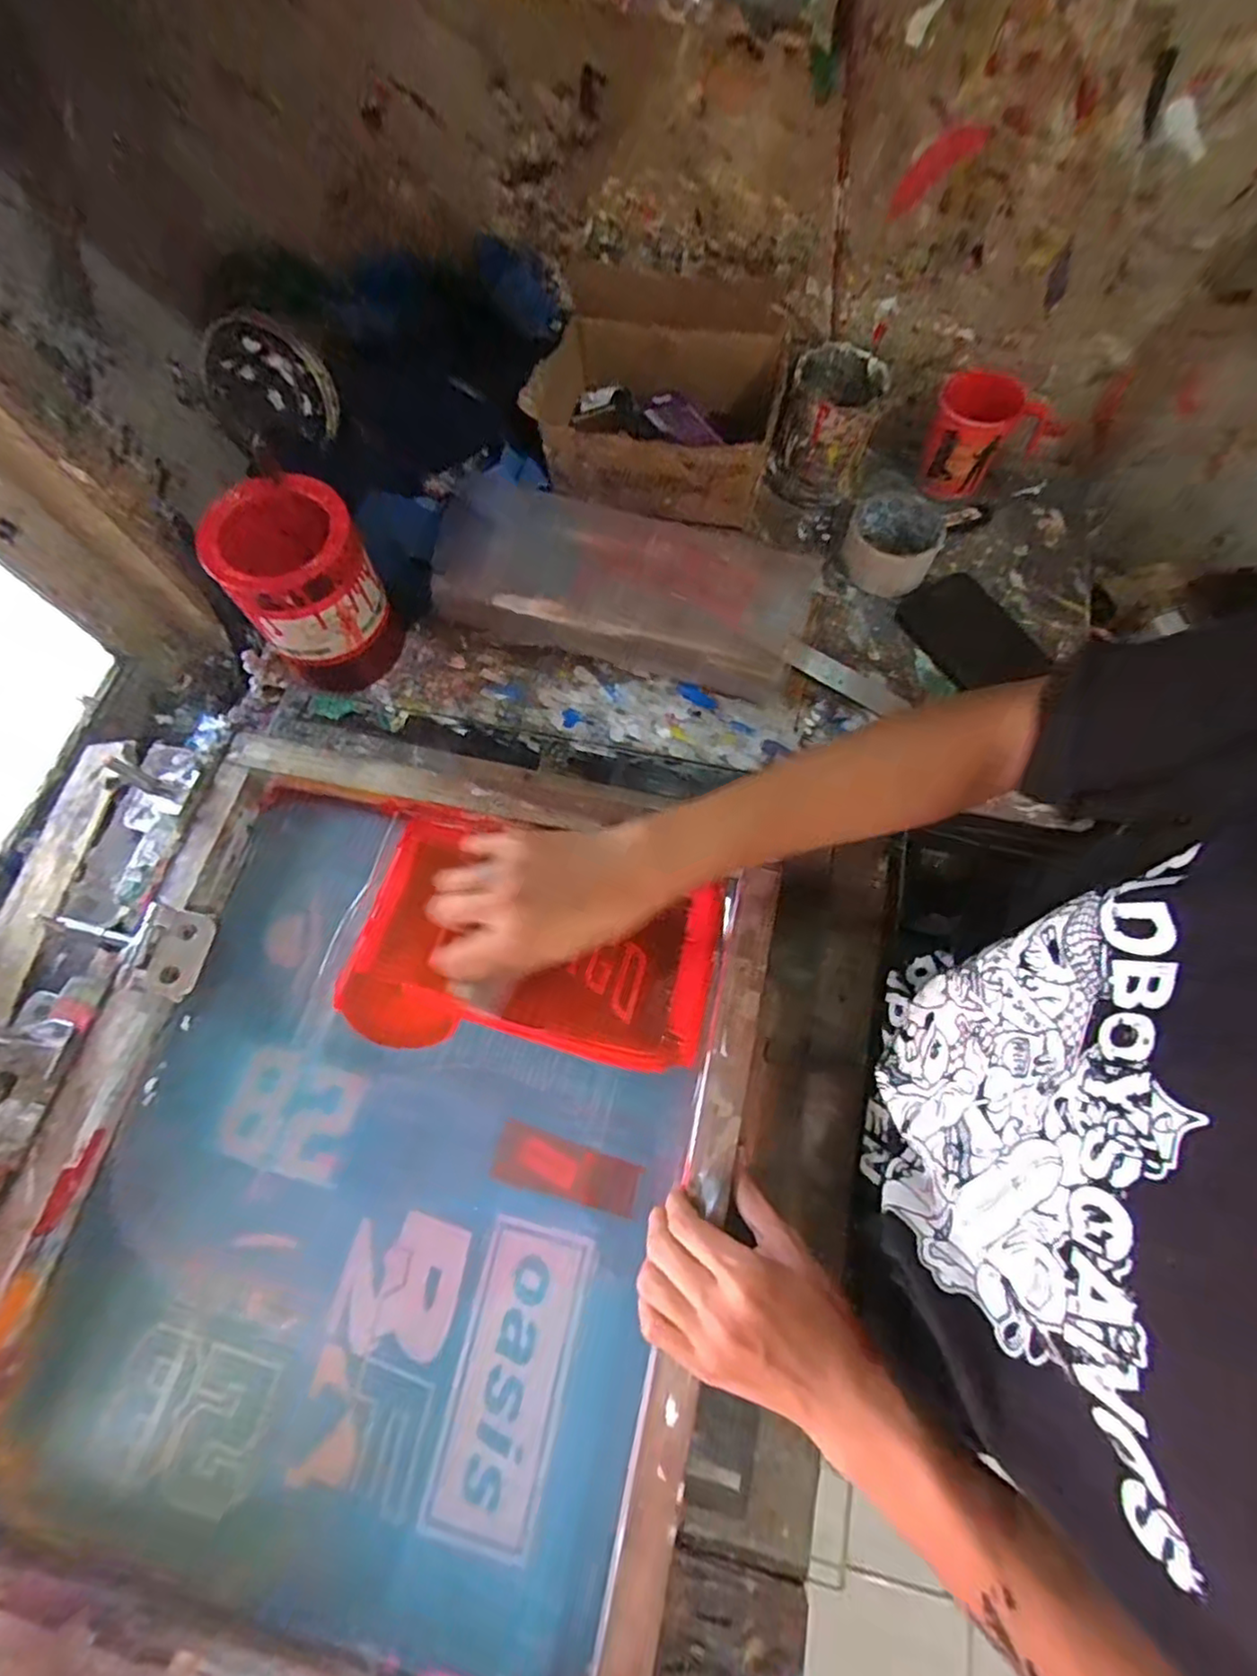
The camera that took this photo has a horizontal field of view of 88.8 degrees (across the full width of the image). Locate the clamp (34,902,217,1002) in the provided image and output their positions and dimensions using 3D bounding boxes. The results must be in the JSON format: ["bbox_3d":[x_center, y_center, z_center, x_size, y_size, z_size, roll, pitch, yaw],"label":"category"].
[{"bbox_3d":[-0.364,0.073,0.469,0.105,0.031,0.060,15,71,8],"label":"clamp"}]

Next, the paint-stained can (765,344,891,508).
[{"bbox_3d":[0.194,-0.402,0.631,0.085,0.105,0.085,-1,70,2],"label":"paint-stained can"}]

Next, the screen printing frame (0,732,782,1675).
[{"bbox_3d":[-0.162,0.210,0.435,0.440,0.052,0.540,12,71,7],"label":"screen printing frame"}]

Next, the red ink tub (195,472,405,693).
[{"bbox_3d":[-0.261,-0.206,0.532,0.106,0.121,0.110,-1,70,2],"label":"red ink tub"}]

